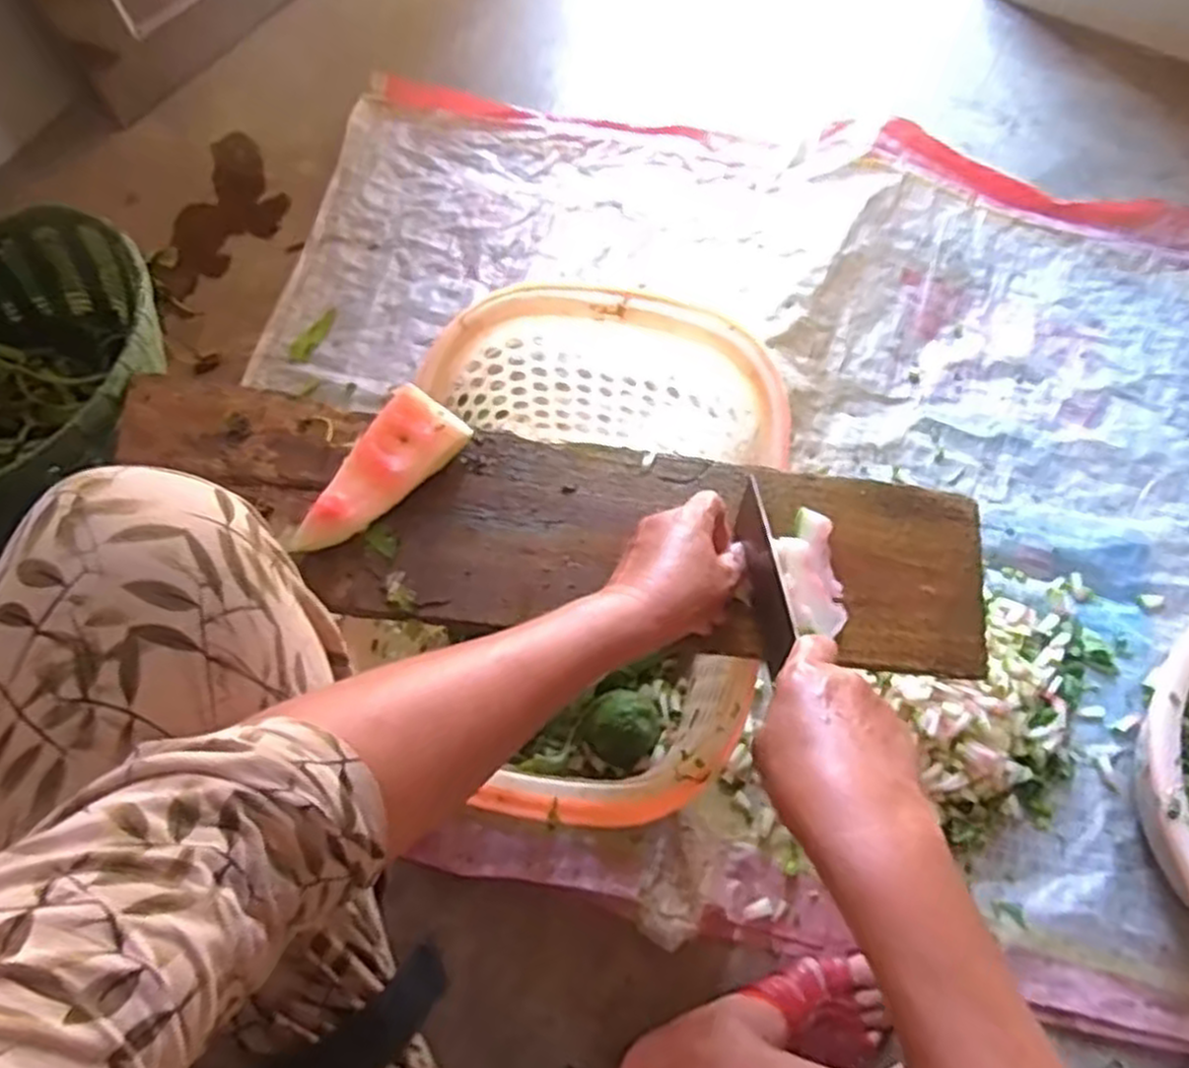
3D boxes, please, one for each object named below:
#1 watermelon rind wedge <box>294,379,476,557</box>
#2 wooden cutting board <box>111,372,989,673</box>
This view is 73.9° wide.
[{"bbox_3d":[-0.154,-0.044,0.545,0.051,0.039,0.138,41,74,13],"label":"watermelon rind wedge"},{"bbox_3d":[-0.039,-0.004,0.557,0.620,0.028,0.148,9,68,2],"label":"wooden cutting board"}]

